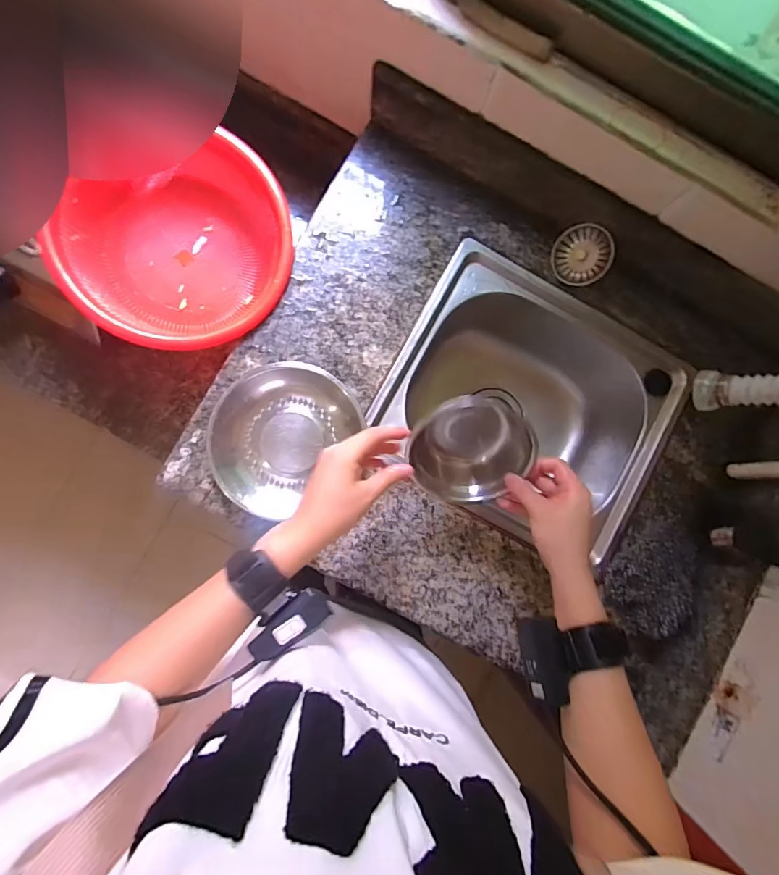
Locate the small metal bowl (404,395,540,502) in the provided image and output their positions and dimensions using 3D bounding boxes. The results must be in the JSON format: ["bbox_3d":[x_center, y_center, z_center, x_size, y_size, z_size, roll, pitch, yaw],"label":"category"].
[{"bbox_3d":[0.085,0.013,0.482,0.123,0.058,0.110,-19,87,-6],"label":"small metal bowl"}]

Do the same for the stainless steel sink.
[{"bbox_3d":[0.198,-0.061,0.686,0.377,0.177,0.302,28,84,-2],"label":"stainless steel sink"}]

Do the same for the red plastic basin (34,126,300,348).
[{"bbox_3d":[-0.265,-0.243,0.582,0.271,0.123,0.258,0,85,-5],"label":"red plastic basin"}]

